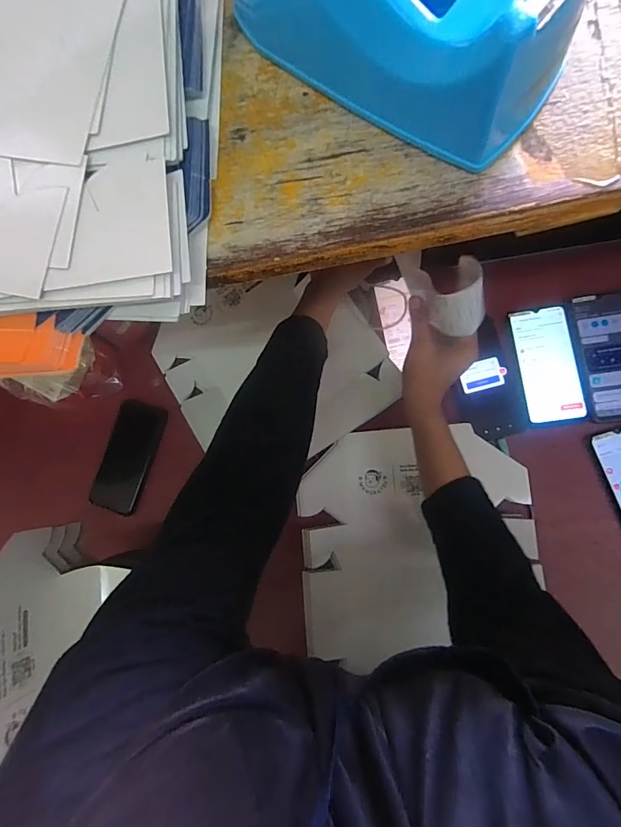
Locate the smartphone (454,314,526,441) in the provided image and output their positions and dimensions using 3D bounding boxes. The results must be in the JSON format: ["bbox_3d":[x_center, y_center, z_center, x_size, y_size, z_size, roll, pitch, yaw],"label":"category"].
[{"bbox_3d":[0.234,-0.045,0.558,0.075,0.009,0.158,-12,80,8],"label":"smartphone"}]

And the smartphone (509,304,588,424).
[{"bbox_3d":[0.316,-0.066,0.550,0.077,0.013,0.153,-6,81,9],"label":"smartphone"}]

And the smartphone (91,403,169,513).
[{"bbox_3d":[-0.278,0.064,0.628,0.078,0.015,0.165,17,84,3],"label":"smartphone"}]

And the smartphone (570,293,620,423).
[{"bbox_3d":[0.394,-0.074,0.536,0.075,0.009,0.167,-6,81,9],"label":"smartphone"}]

